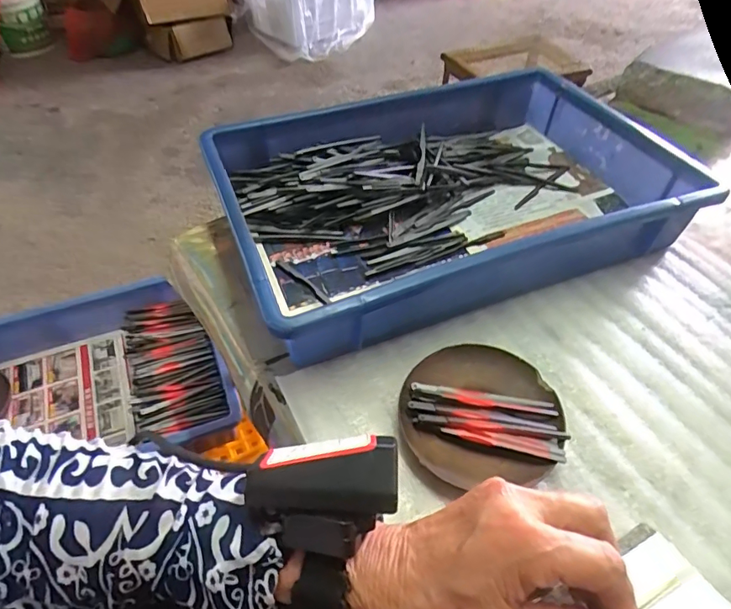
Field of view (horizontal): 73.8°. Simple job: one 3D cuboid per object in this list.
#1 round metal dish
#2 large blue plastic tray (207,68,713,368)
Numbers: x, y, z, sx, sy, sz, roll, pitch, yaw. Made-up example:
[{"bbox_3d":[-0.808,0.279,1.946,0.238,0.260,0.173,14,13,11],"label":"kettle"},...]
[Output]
[{"bbox_3d":[0.084,0.079,0.356,0.112,0.017,0.105,1,49,-1],"label":"round metal dish"},{"bbox_3d":[0.078,-0.115,0.484,0.422,0.077,0.280,-18,53,-17],"label":"large blue plastic tray"}]

